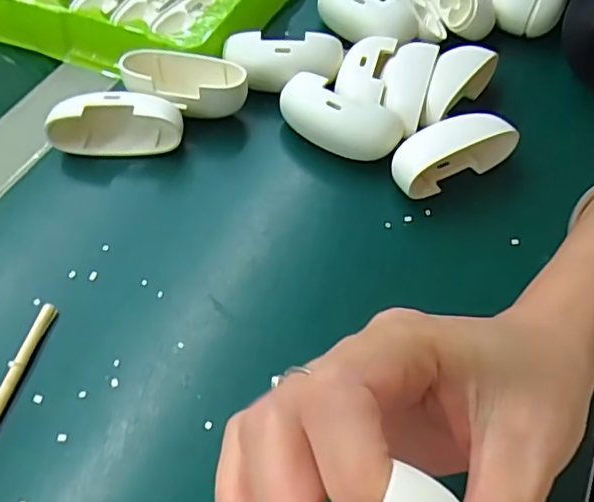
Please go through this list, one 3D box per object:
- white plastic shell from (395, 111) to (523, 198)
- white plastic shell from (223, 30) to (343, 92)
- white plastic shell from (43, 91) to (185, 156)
[{"bbox_3d":[0.080,-0.051,0.299,0.068,0.032,0.026,-23,59,-15],"label":"white plastic shell"},{"bbox_3d":[-0.008,-0.110,0.329,0.066,0.026,0.021,-2,56,-2],"label":"white plastic shell"},{"bbox_3d":[-0.095,-0.068,0.304,0.067,0.034,0.022,-2,56,-2],"label":"white plastic shell"}]

